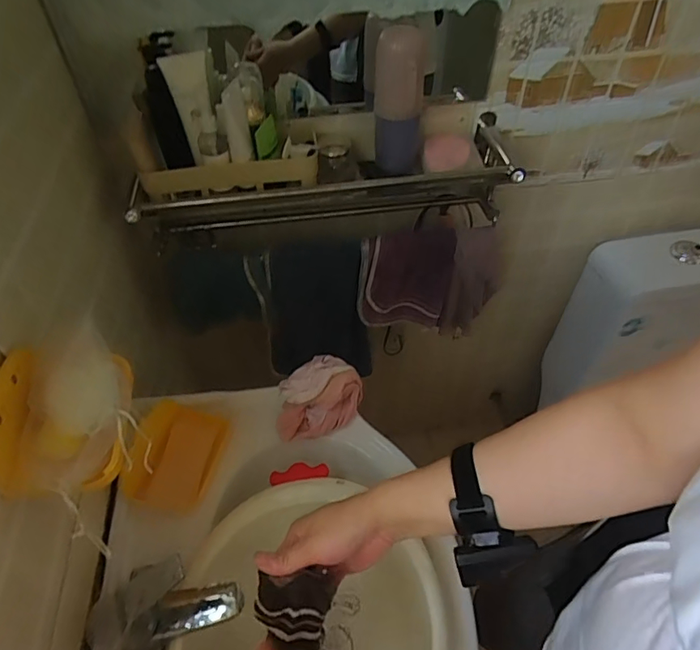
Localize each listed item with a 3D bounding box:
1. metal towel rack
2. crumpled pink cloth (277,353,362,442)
[{"bbox_3d":[-0.032,-0.208,0.775,0.565,0.103,0.158,-7,48,-5],"label":"metal towel rack"},{"bbox_3d":[-0.045,0.101,0.679,0.127,0.070,0.080,-33,55,-25],"label":"crumpled pink cloth"}]

